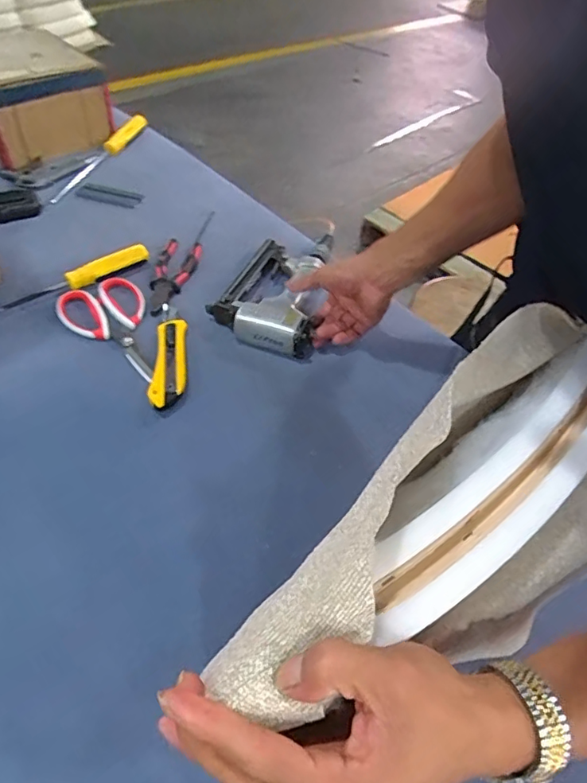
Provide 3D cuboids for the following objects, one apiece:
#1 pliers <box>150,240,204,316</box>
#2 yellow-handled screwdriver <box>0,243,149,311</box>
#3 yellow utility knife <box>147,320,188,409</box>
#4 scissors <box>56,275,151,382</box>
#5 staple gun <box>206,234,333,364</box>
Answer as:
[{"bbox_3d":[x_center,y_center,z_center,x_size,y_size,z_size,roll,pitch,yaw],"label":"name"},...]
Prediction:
[{"bbox_3d":[-0.169,-0.158,0.712,0.053,0.012,0.155,11,50,3],"label":"pliers"},{"bbox_3d":[-0.283,-0.151,0.684,0.198,0.029,0.024,-29,59,-26],"label":"yellow-handled screwdriver"},{"bbox_3d":[-0.146,-0.036,0.605,0.039,0.014,0.136,-2,51,-8],"label":"yellow utility knife"},{"bbox_3d":[-0.223,-0.077,0.639,0.102,0.012,0.184,-21,56,-22],"label":"scissors"},{"bbox_3d":[-0.011,-0.149,0.702,0.132,0.043,0.232,17,51,8],"label":"staple gun"}]

